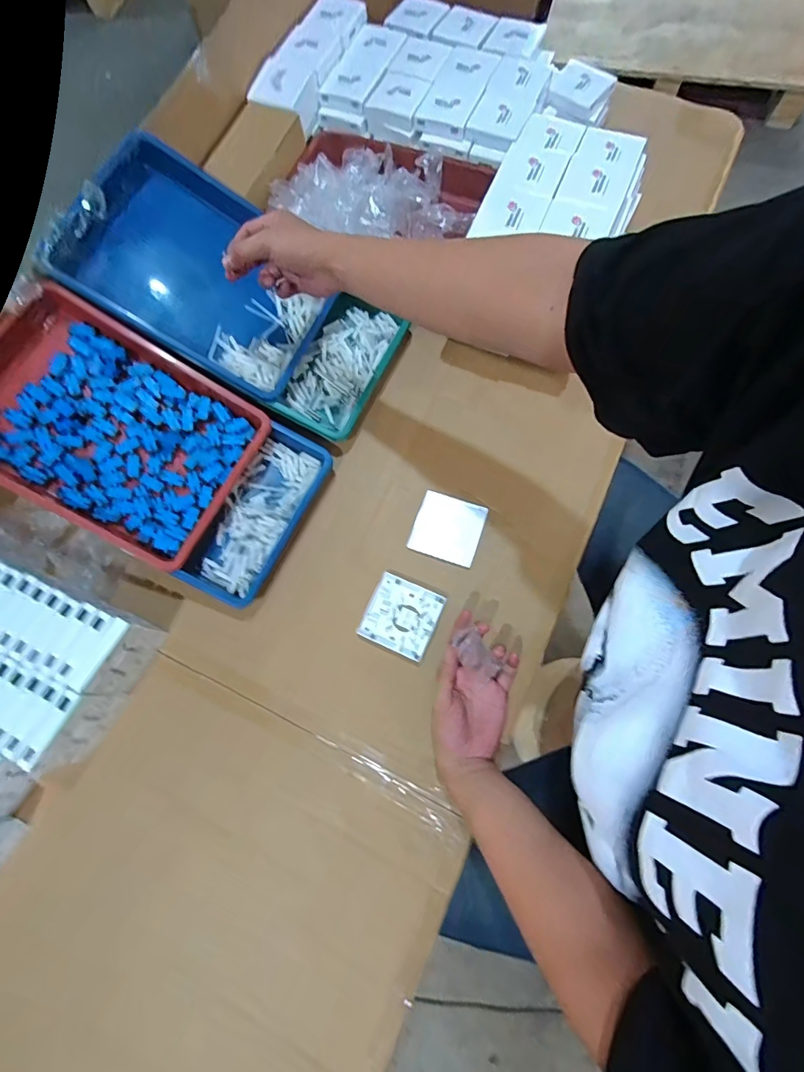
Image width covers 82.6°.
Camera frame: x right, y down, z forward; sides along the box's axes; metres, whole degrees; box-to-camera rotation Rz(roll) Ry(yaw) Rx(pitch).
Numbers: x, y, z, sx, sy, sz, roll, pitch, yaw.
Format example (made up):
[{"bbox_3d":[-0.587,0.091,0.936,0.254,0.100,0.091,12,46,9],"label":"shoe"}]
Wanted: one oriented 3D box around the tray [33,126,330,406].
[{"bbox_3d":[-0.270,-0.355,0.619,0.320,0.051,0.231,29,79,-14],"label":"tray"}]

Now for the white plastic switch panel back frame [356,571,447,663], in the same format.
[{"bbox_3d":[-0.001,0.101,0.583,0.088,0.004,0.087,23,76,9],"label":"white plastic switch panel back frame"}]

